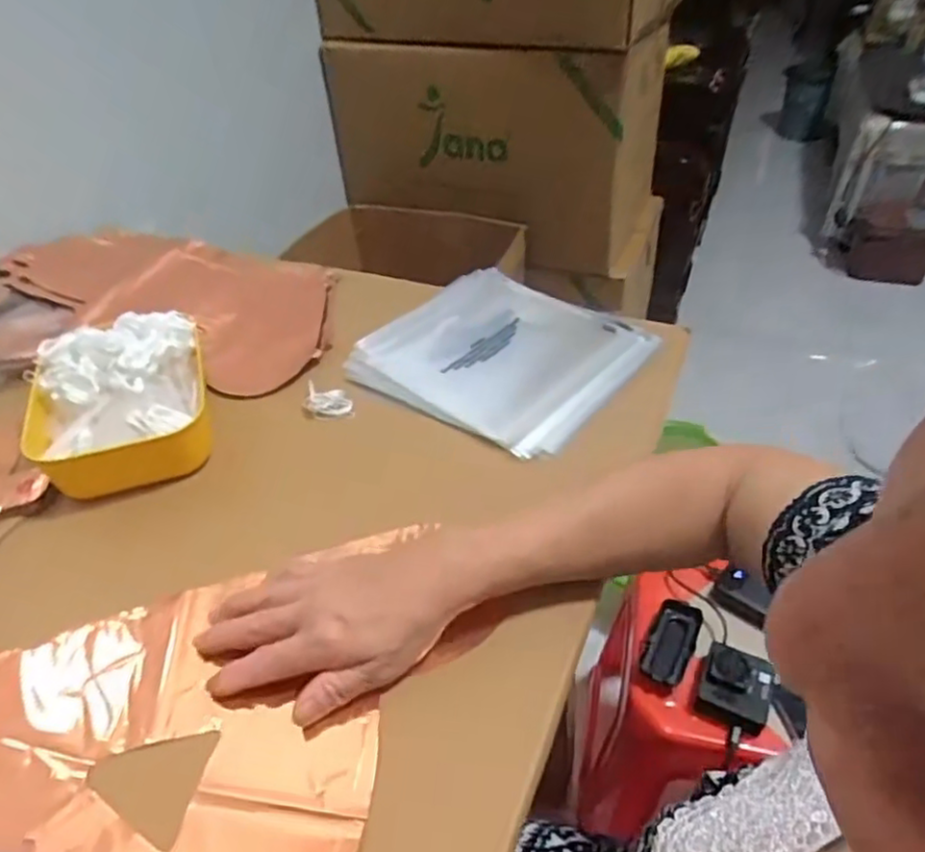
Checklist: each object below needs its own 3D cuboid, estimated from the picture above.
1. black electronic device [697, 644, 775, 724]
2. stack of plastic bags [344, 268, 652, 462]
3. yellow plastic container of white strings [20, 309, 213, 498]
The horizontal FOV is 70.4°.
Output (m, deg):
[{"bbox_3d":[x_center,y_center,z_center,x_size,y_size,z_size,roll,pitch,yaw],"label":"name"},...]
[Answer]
[{"bbox_3d":[0.298,0.278,0.714,0.071,0.024,0.064,19,82,18],"label":"black electronic device"},{"bbox_3d":[0.037,-0.074,0.646,0.237,0.025,0.214,23,48,28],"label":"stack of plastic bags"},{"bbox_3d":[-0.296,-0.028,0.568,0.142,0.072,0.163,-16,45,-12],"label":"yellow plastic container of white strings"}]

